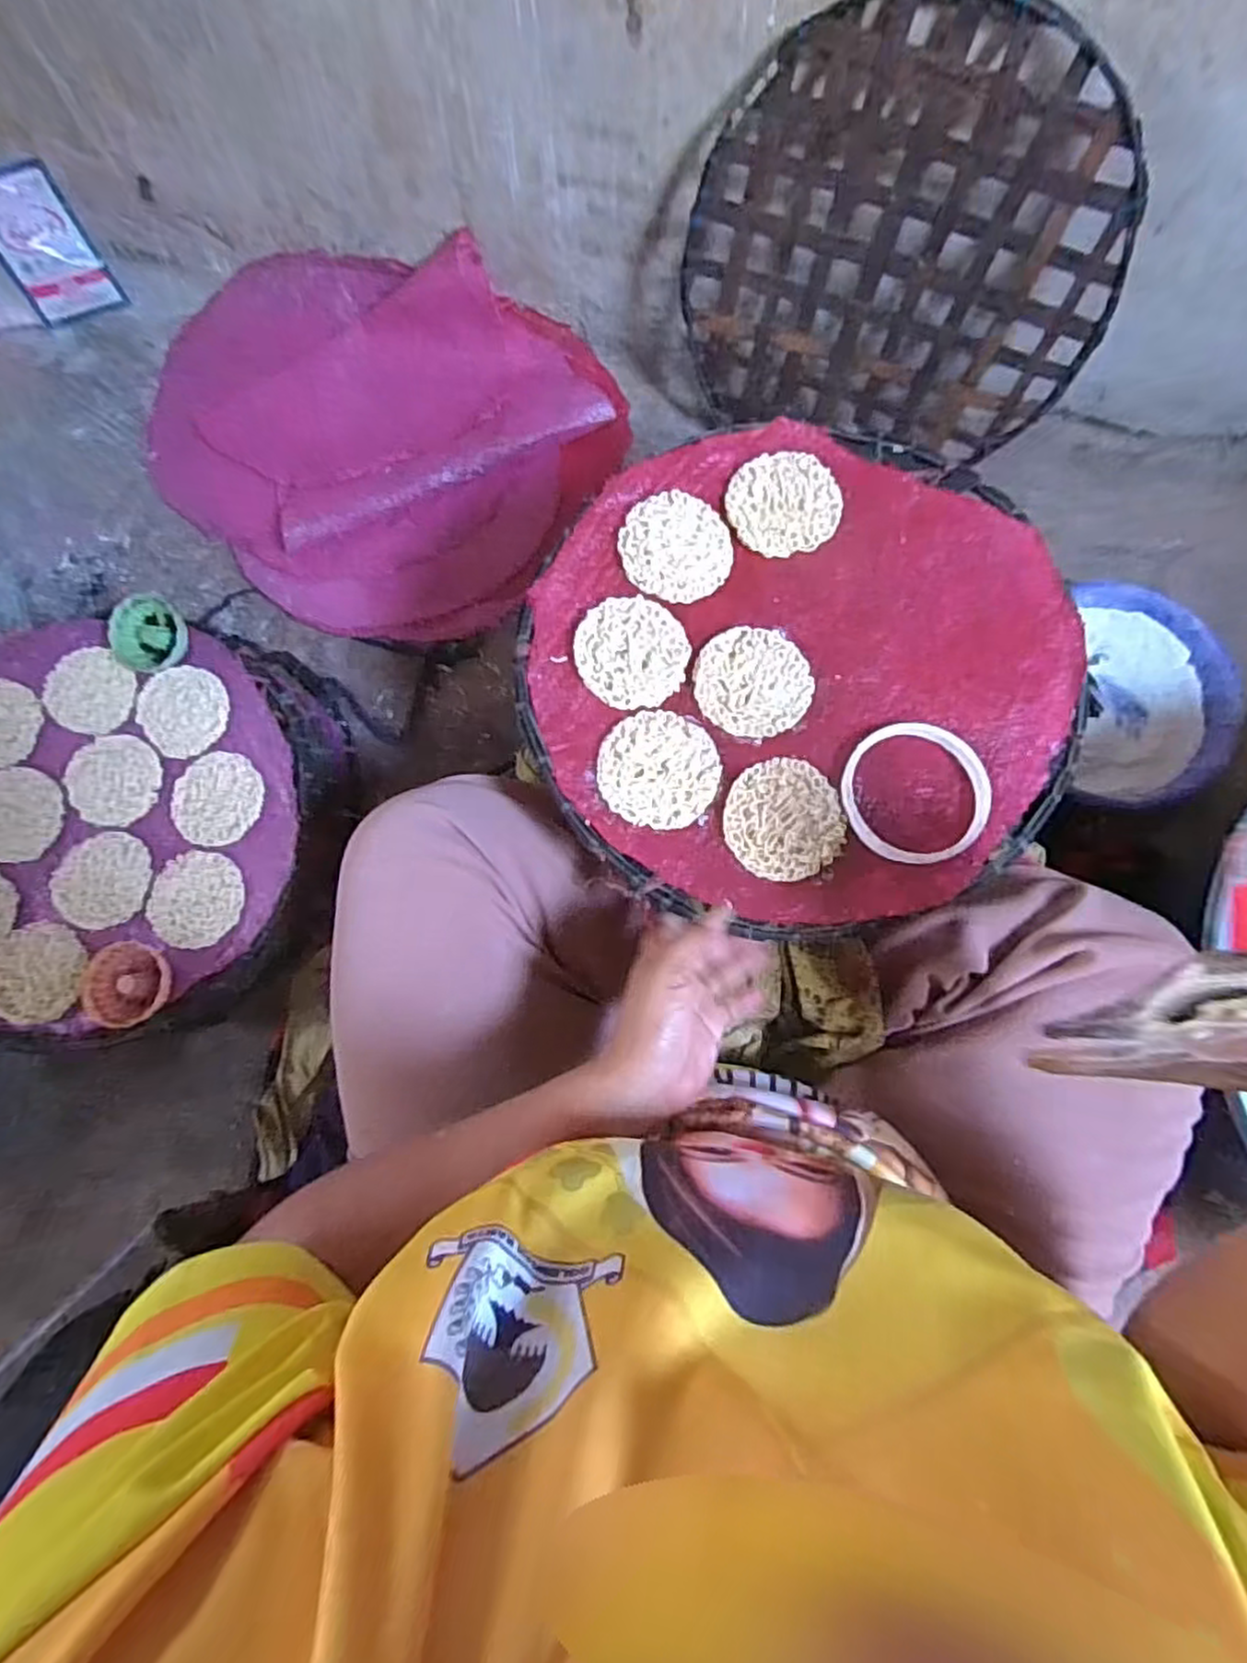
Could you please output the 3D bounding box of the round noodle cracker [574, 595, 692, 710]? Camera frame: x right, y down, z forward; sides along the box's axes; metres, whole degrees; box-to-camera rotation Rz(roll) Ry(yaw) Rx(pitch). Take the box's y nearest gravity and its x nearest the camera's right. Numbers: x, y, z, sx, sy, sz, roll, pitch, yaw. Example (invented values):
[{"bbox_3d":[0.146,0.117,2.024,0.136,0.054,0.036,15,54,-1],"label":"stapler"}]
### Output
[{"bbox_3d":[0.006,-0.122,0.487,0.073,0.004,0.079,0,77,2],"label":"round noodle cracker"}]

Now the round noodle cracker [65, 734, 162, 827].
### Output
[{"bbox_3d":[-0.427,-0.044,0.610,0.076,0.011,0.076,-1,77,1],"label":"round noodle cracker"}]

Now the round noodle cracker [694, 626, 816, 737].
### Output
[{"bbox_3d":[0.086,-0.099,0.479,0.073,0.008,0.073,0,77,2],"label":"round noodle cracker"}]

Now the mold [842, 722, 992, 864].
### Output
[{"bbox_3d":[0.181,-0.024,0.452,0.087,0.009,0.089,0,77,2],"label":"mold"}]

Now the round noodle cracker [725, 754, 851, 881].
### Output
[{"bbox_3d":[0.099,-0.008,0.452,0.070,0.008,0.075,0,77,2],"label":"round noodle cracker"}]

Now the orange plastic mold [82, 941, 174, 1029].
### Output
[{"bbox_3d":[-0.374,0.116,0.553,0.065,0.019,0.061,0,77,2],"label":"orange plastic mold"}]

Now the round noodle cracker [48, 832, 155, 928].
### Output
[{"bbox_3d":[-0.424,0.039,0.594,0.079,0.013,0.078,0,77,2],"label":"round noodle cracker"}]

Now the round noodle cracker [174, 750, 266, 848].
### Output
[{"bbox_3d":[-0.333,-0.030,0.595,0.079,0.006,0.072,0,77,2],"label":"round noodle cracker"}]

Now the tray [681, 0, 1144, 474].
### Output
[{"bbox_3d":[0.217,-0.458,0.589,0.326,0.296,0.025,18,58,8],"label":"tray"}]

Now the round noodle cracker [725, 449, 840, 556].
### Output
[{"bbox_3d":[0.112,-0.231,0.510,0.074,0.009,0.074,0,77,2],"label":"round noodle cracker"}]

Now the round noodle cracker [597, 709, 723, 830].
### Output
[{"bbox_3d":[0.023,-0.040,0.462,0.074,0.008,0.076,0,77,2],"label":"round noodle cracker"}]

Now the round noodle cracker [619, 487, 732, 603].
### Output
[{"bbox_3d":[0.036,-0.197,0.503,0.073,0.006,0.079,0,77,2],"label":"round noodle cracker"}]

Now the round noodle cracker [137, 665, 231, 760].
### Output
[{"bbox_3d":[-0.368,-0.101,0.608,0.074,0.009,0.075,0,77,2],"label":"round noodle cracker"}]

